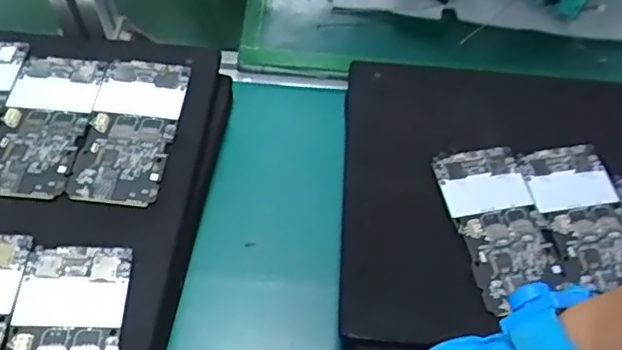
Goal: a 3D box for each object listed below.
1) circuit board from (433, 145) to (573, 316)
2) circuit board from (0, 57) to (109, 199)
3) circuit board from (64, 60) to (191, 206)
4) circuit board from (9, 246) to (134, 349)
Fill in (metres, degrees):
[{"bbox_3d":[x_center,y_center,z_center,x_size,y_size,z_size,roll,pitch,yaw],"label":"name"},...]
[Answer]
[{"bbox_3d":[0.141,0.033,0.426,0.066,0.009,0.120,-10,59,-9],"label":"circuit board"},{"bbox_3d":[-0.205,-0.041,0.436,0.069,0.004,0.126,4,58,-1],"label":"circuit board"},{"bbox_3d":[-0.138,-0.037,0.438,0.065,0.006,0.130,6,58,0],"label":"circuit board"},{"bbox_3d":[-0.153,0.106,0.351,0.065,0.007,0.128,2,58,-2],"label":"circuit board"}]

